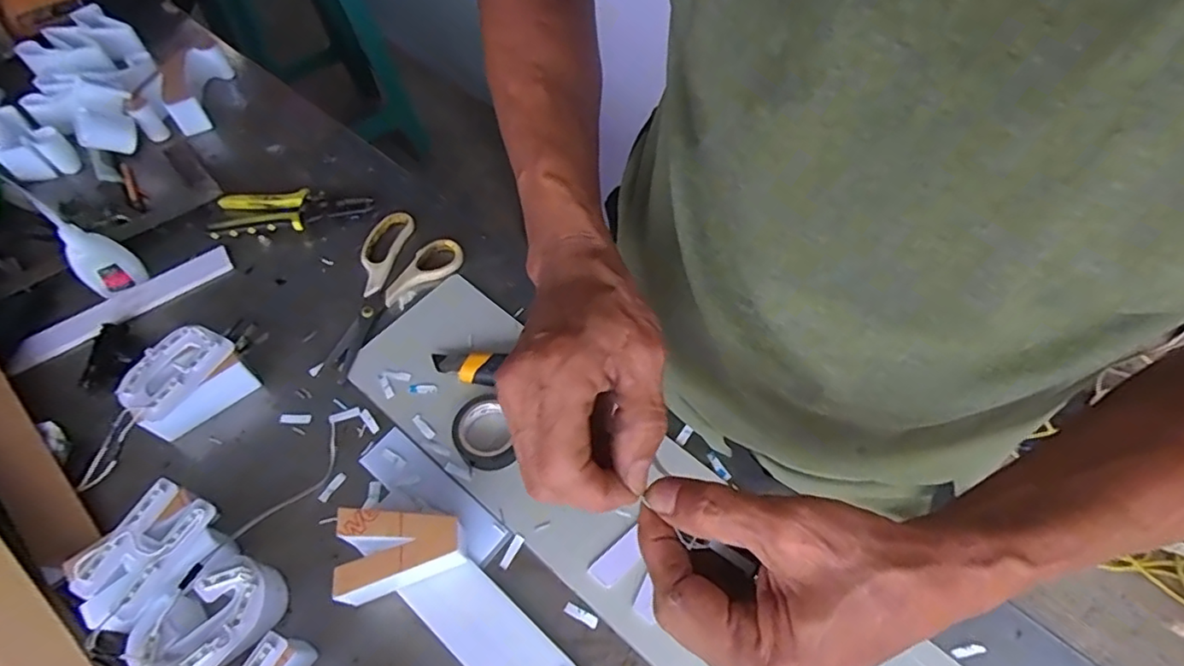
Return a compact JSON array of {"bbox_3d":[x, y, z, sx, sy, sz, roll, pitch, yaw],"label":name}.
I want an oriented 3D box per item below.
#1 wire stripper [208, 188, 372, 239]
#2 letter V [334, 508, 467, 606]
[{"bbox_3d":[-0.309,-0.131,0.618,0.154,0.018,0.057,-11,60,-6],"label":"wire stripper"},{"bbox_3d":[-0.134,0.157,0.428,0.083,0.047,0.056,-7,60,-4],"label":"letter V"}]

